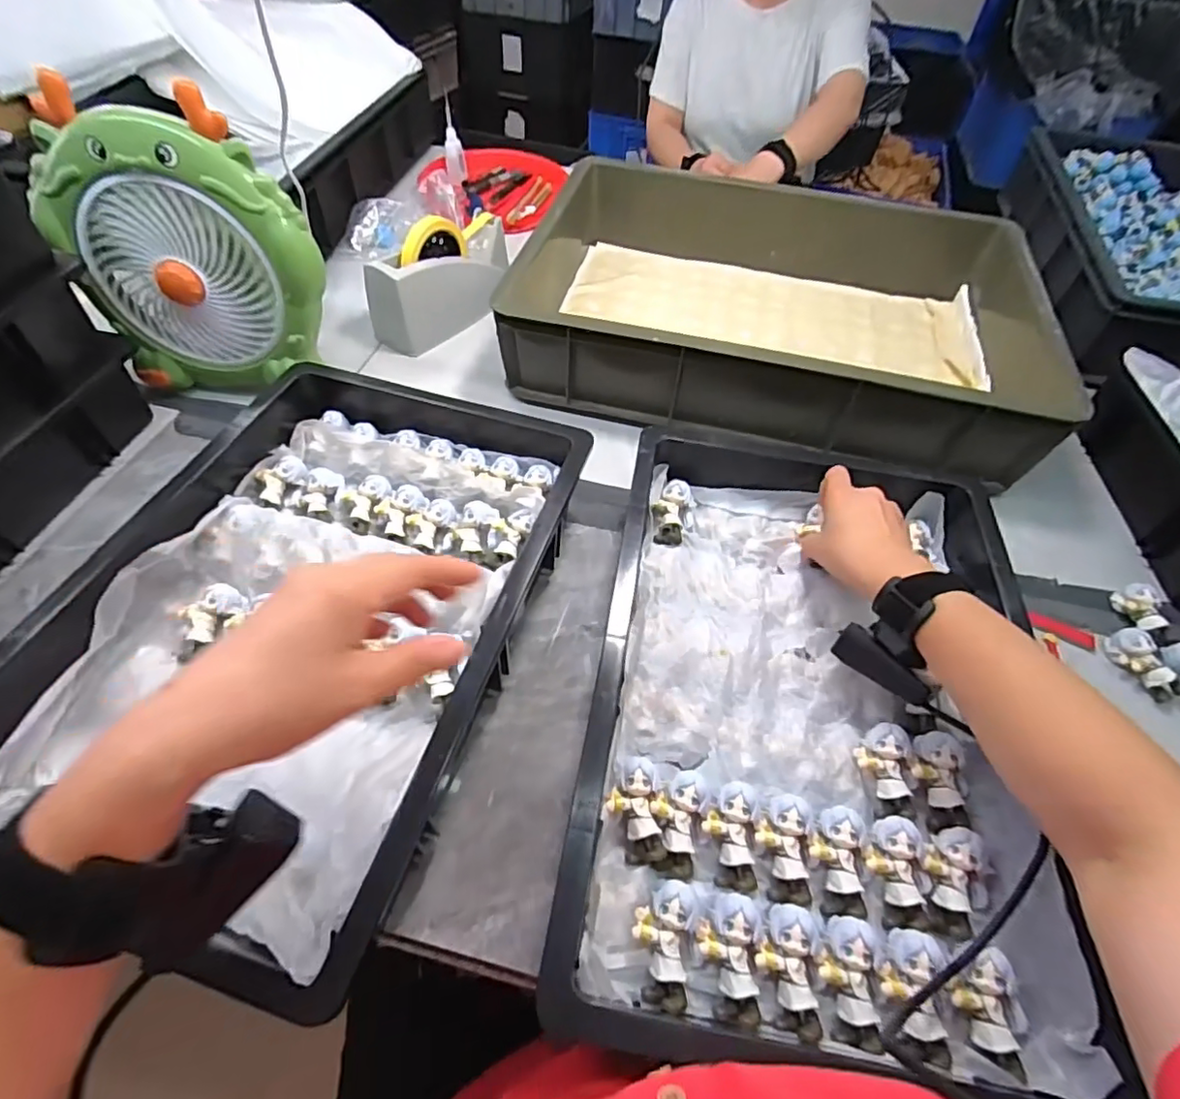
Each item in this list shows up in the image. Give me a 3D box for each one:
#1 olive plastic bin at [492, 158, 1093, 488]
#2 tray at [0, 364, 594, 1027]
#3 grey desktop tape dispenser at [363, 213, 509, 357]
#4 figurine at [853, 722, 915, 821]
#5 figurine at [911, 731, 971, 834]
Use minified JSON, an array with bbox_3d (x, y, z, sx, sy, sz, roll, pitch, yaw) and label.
[{"bbox_3d":[0.216,-0.286,0.728,0.603,0.141,0.477,16,54,8],"label":"olive plastic bin"},{"bbox_3d":[-0.225,0.040,0.489,0.345,0.100,0.475,15,54,8],"label":"tray"},{"bbox_3d":[-0.200,-0.370,0.790,0.071,0.125,0.209,32,58,18],"label":"grey desktop tape dispenser"},{"bbox_3d":[0.217,0.161,0.429,0.037,0.023,0.063,1,70,-3],"label":"figurine"},{"bbox_3d":[0.257,0.169,0.429,0.038,0.026,0.066,2,71,-2],"label":"figurine"}]

